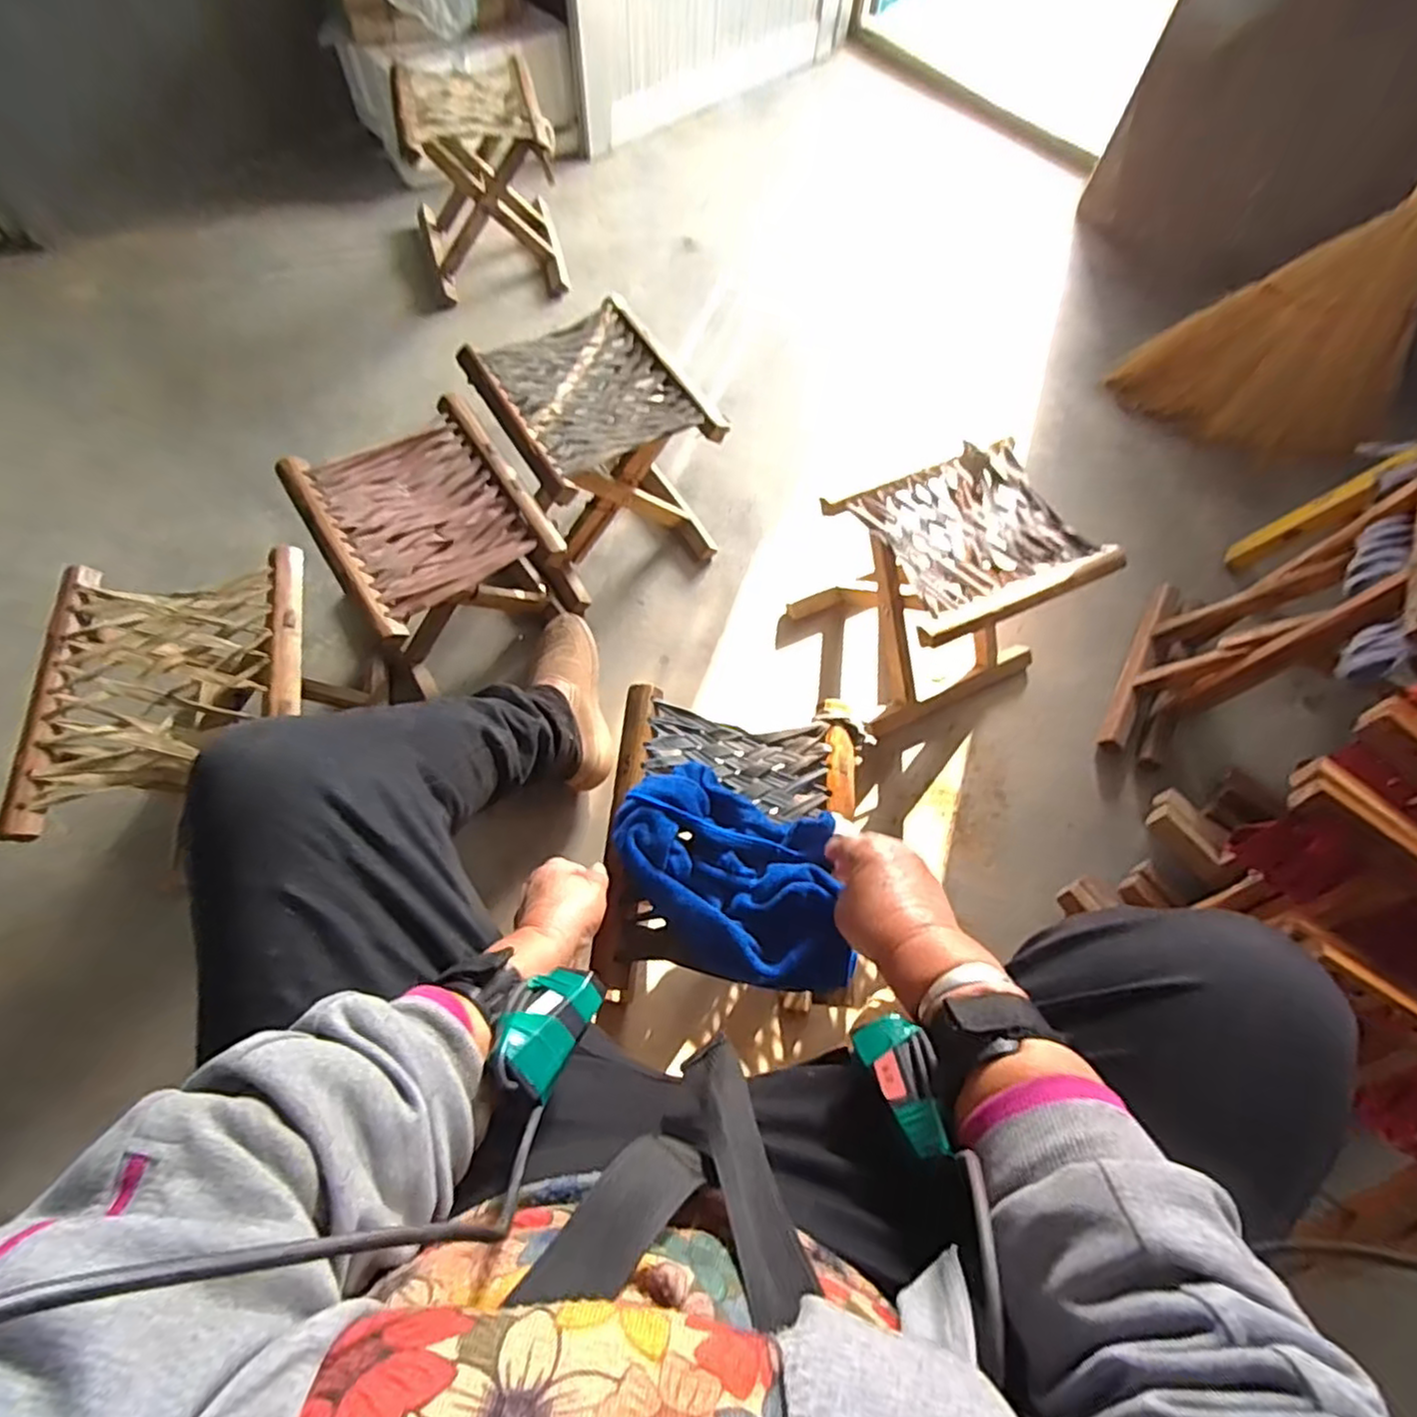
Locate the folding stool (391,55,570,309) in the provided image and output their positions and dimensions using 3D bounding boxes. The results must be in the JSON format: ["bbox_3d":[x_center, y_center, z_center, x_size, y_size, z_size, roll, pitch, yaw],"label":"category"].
[{"bbox_3d":[-0.400,-0.923,1.207,0.260,0.256,0.239,-12,66,-9],"label":"folding stool"}]

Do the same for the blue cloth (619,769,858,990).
[{"bbox_3d":[0.024,0.138,0.564,0.215,0.031,0.149,24,65,8],"label":"blue cloth"}]

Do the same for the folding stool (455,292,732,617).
[{"bbox_3d":[-0.156,-0.341,0.951,0.244,0.265,0.256,-29,70,-16],"label":"folding stool"}]

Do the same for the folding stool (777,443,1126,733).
[{"bbox_3d":[0.300,-0.152,0.891,0.267,0.243,0.232,-22,68,-13],"label":"folding stool"}]

